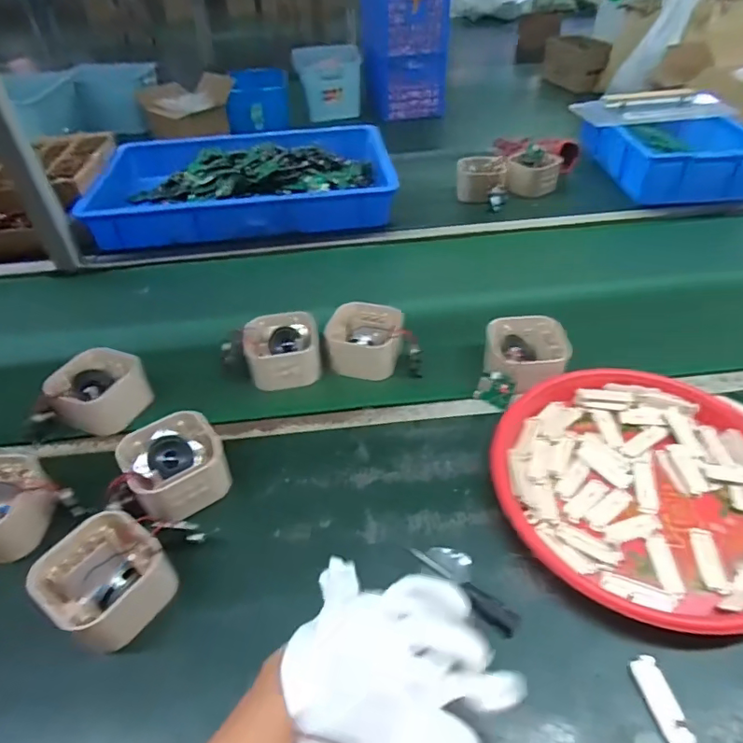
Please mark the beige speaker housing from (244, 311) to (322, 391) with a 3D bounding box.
[{"bbox_3d":[-0.114,-0.028,0.689,0.089,0.066,0.083,-11,43,-8],"label":"beige speaker housing"}]

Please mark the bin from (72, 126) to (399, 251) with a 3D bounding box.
[{"bbox_3d":[-0.249,-0.374,1.044,0.550,0.105,0.350,-9,43,-5],"label":"bin"}]

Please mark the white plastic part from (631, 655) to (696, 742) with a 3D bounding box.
[{"bbox_3d":[0.217,0.248,0.396,0.023,0.005,0.060,-7,43,-4],"label":"white plastic part"}]

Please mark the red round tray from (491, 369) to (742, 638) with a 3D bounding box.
[{"bbox_3d":[0.274,0.107,0.536,0.282,0.031,0.278,-1,43,1],"label":"red round tray"}]

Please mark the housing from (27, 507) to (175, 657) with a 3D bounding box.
[{"bbox_3d":[-0.233,0.186,0.467,0.095,0.057,0.094,25,50,27],"label":"housing"}]

